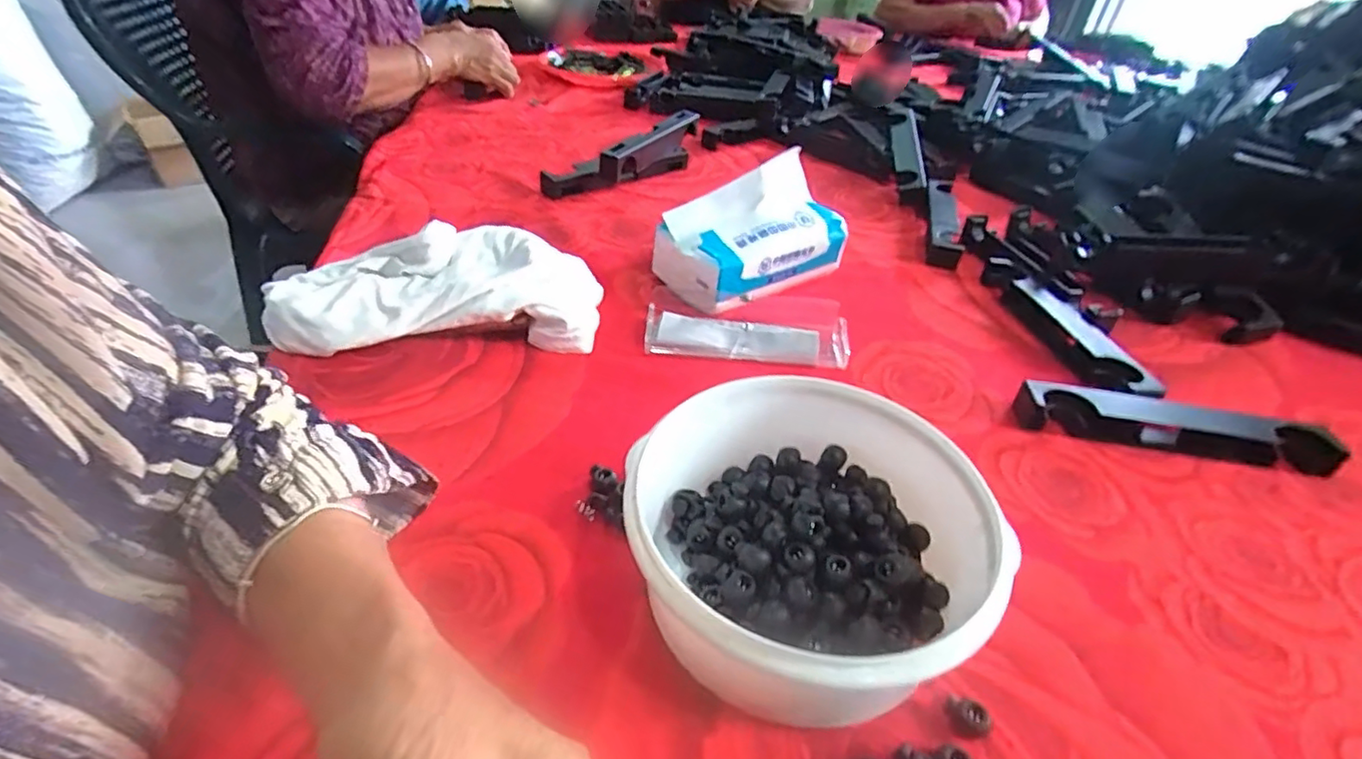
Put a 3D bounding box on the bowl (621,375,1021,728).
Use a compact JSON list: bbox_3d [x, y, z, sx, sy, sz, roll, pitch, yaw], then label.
[{"bbox_3d":[0.056,0.078,0.291,0.157,0.074,0.160,2,39,-2],"label":"bowl"}]

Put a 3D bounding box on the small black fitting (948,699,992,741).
[{"bbox_3d":[0.126,0.147,0.265,0.013,0.010,0.015,3,39,-1],"label":"small black fitting"}]

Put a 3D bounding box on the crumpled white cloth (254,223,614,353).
[{"bbox_3d":[-0.184,-0.069,0.475,0.236,0.057,0.106,-4,39,-9],"label":"crumpled white cloth"}]

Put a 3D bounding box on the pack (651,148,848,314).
[{"bbox_3d":[0.063,-0.134,0.545,0.162,0.092,0.095,-26,47,-32],"label":"pack"}]

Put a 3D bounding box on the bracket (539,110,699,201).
[{"bbox_3d":[-0.051,-0.276,0.748,0.247,0.058,0.074,-28,48,-34],"label":"bracket"}]

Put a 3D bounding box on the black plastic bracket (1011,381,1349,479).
[{"bbox_3d":[0.332,0.033,0.412,0.195,0.024,0.029,11,39,9],"label":"black plastic bracket"}]

